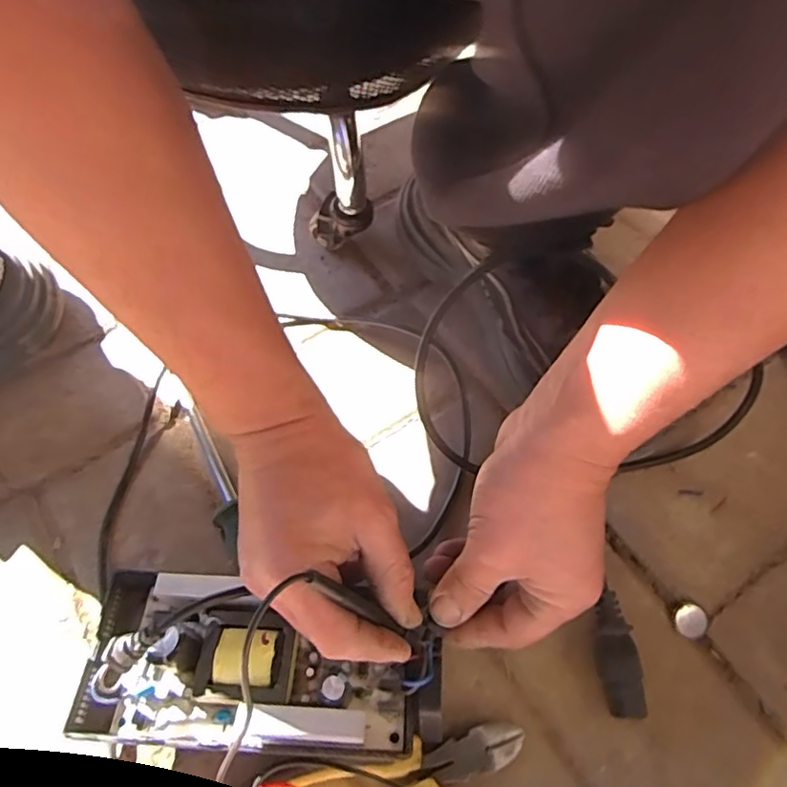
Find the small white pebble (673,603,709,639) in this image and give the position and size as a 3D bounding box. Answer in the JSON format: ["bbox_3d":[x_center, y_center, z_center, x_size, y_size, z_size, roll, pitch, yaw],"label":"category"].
[{"bbox_3d":[0.171,0.130,0.341,0.017,0.004,0.018,9,62,8],"label":"small white pebble"}]

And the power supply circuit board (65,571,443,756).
[{"bbox_3d":[-0.066,0.138,0.290,0.177,0.055,0.077,12,62,3],"label":"power supply circuit board"}]

